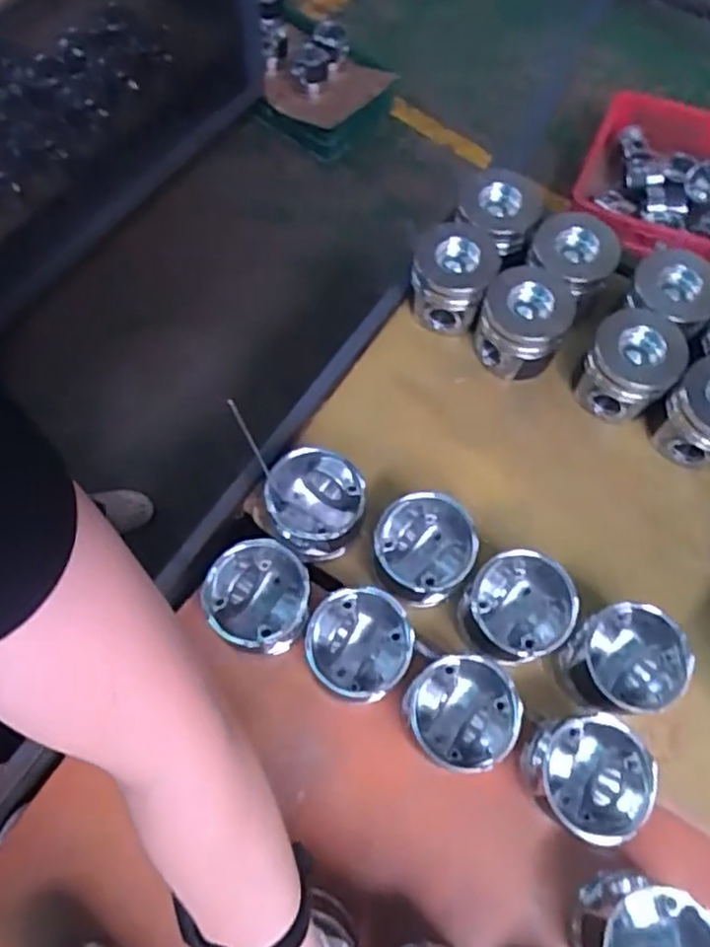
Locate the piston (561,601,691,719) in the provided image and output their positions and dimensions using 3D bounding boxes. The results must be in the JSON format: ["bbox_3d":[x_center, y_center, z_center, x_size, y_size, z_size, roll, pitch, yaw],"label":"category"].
[{"bbox_3d":[0.247,0.179,0.638,0.090,0.110,0.091,1,68,-2],"label":"piston"}]

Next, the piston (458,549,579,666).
[{"bbox_3d":[0.152,0.128,0.638,0.094,0.074,0.095,1,68,-2],"label":"piston"}]

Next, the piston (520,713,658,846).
[{"bbox_3d":[0.201,0.269,0.601,0.093,0.091,0.094,1,68,-2],"label":"piston"}]

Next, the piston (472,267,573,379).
[{"bbox_3d":[0.191,-0.172,0.769,0.097,0.083,0.098,23,69,7],"label":"piston"}]

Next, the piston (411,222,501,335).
[{"bbox_3d":[0.116,-0.234,0.792,0.087,0.086,0.104,23,69,7],"label":"piston"}]

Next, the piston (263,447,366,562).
[{"bbox_3d":[-0.039,0.031,0.671,0.091,0.078,0.093,1,68,-2],"label":"piston"}]

